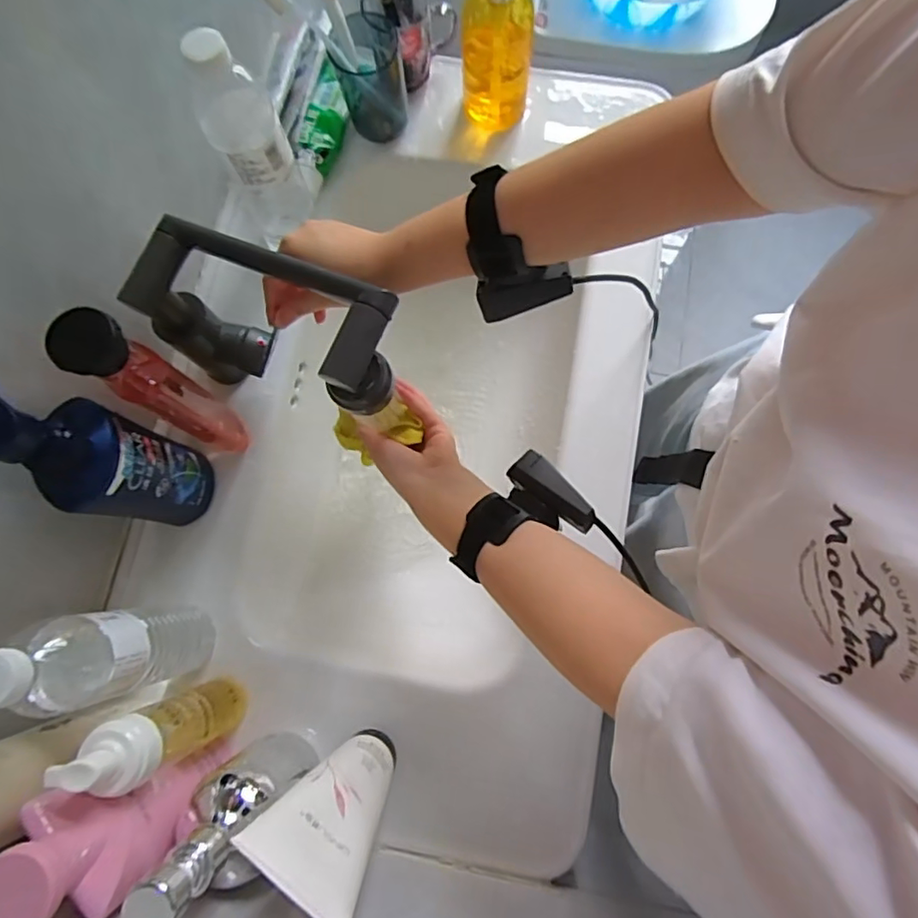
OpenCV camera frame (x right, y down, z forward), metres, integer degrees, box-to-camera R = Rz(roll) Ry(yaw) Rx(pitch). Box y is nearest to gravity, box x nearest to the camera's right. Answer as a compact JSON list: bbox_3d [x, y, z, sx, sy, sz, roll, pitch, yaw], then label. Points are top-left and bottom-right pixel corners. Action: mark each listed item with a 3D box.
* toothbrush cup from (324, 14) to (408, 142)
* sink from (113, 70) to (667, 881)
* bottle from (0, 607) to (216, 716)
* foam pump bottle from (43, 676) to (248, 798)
[{"bbox_3d":[-0.091,-0.398,0.585,0.069,0.104,0.062,-17,77,-3],"label":"toothbrush cup"},{"bbox_3d":[-0.043,0.001,0.609,0.420,0.170,0.693,11,77,4],"label":"sink"},{"bbox_3d":[-0.252,0.143,0.416,0.050,0.222,0.064,-10,77,-1],"label":"bottle"},{"bbox_3d":[-0.220,0.204,0.424,0.044,0.186,0.047,0,77,1],"label":"foam pump bottle"}]

